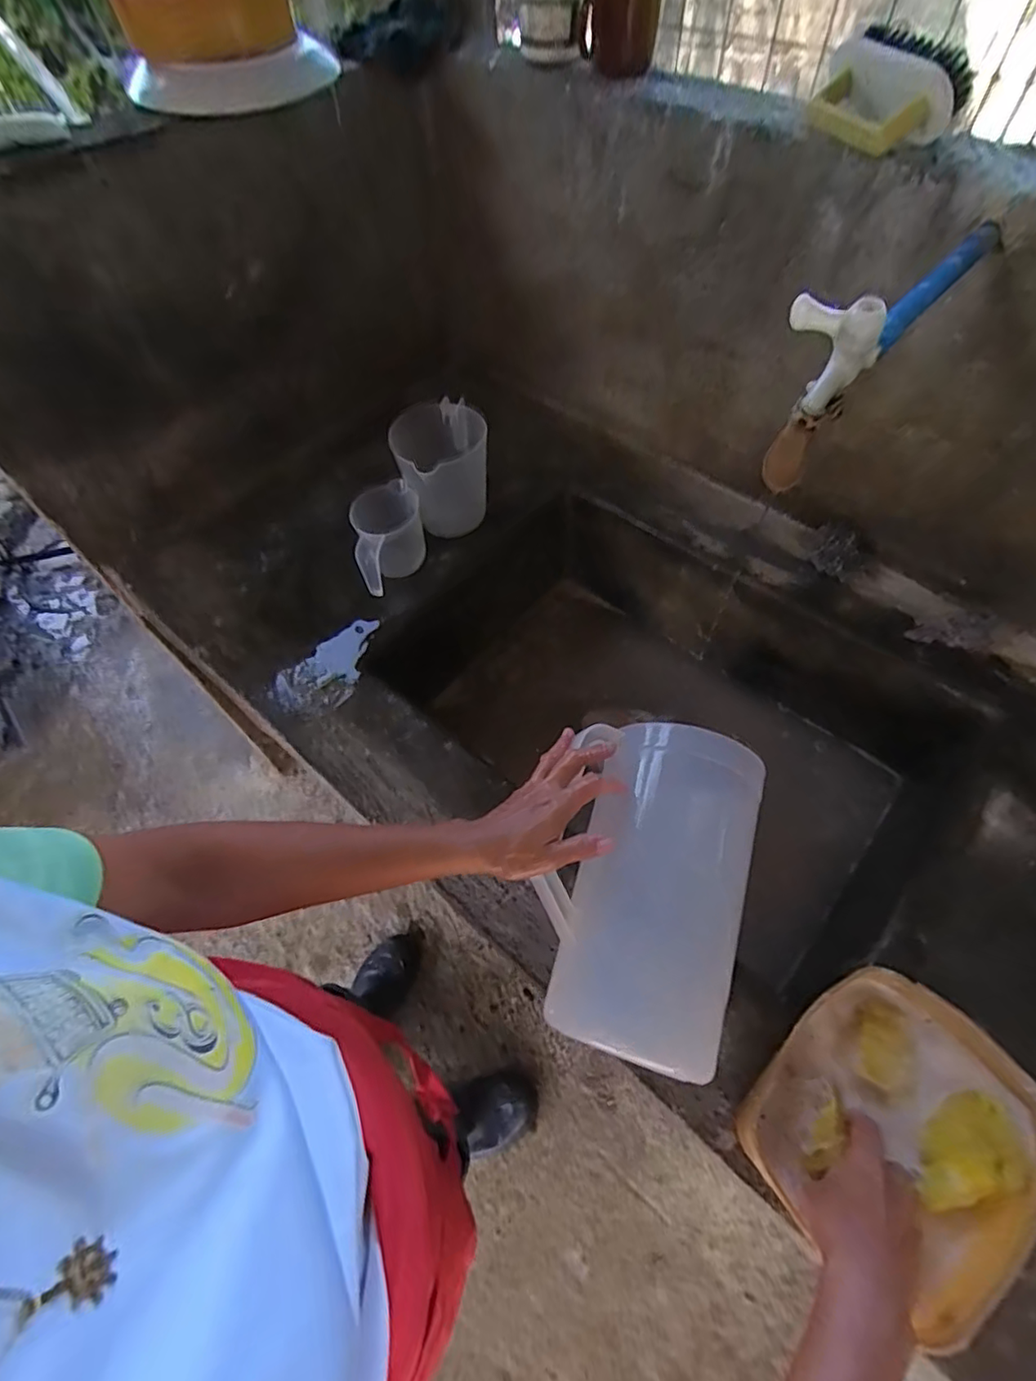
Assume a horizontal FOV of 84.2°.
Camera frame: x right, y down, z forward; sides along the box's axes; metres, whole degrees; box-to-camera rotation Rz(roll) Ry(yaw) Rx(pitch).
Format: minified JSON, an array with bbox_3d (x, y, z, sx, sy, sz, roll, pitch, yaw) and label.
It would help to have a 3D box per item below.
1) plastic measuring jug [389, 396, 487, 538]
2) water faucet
[{"bbox_3d":[-0.101,-0.302,0.807,0.122,0.139,0.131,-17,61,-7],"label":"plastic measuring jug"},{"bbox_3d":[0.307,-0.312,0.477,0.284,0.135,0.051,-44,67,-7],"label":"water faucet"}]

